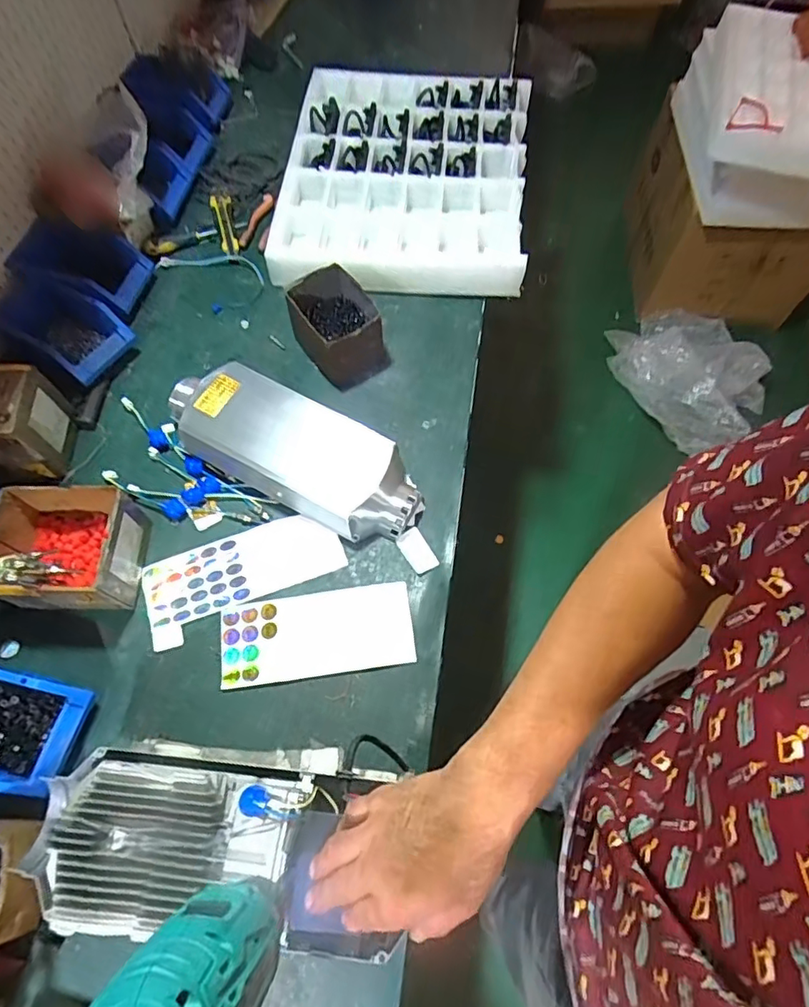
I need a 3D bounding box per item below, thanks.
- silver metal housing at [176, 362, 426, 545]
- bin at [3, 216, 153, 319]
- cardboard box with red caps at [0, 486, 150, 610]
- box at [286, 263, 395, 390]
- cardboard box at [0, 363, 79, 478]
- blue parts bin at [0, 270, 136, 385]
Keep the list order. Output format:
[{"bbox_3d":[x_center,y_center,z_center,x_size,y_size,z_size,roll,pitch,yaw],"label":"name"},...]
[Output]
[{"bbox_3d":[-0.162,-0.078,0.774,0.393,0.101,0.138,26,68,12],"label":"silver metal housing"},{"bbox_3d":[-0.519,-0.389,0.882,0.166,0.095,0.131,10,66,5],"label":"bin"},{"bbox_3d":[-0.430,0.057,0.699,0.160,0.097,0.139,0,65,0],"label":"cardboard box with red caps"},{"bbox_3d":[-0.100,-0.273,0.838,0.118,0.083,0.145,-31,69,-13],"label":"box"},{"bbox_3d":[-0.562,-0.111,0.747,0.155,0.128,0.130,4,65,2],"label":"cardboard box"},{"bbox_3d":[-0.536,-0.270,0.842,0.193,0.089,0.134,25,68,11],"label":"blue parts bin"}]

